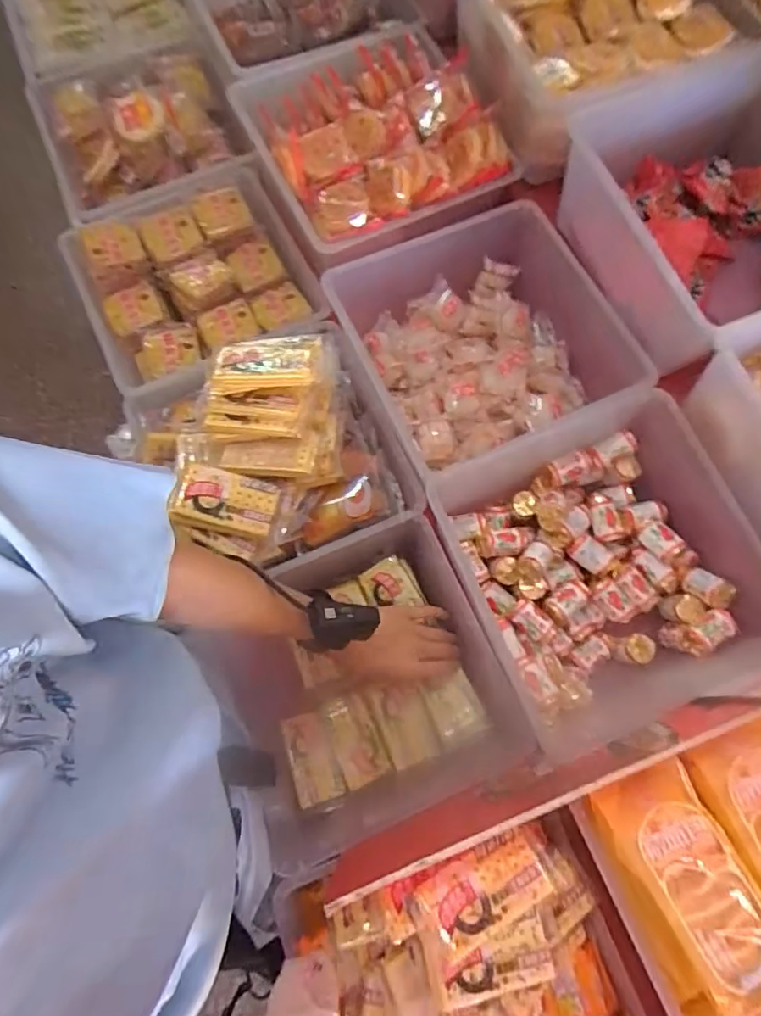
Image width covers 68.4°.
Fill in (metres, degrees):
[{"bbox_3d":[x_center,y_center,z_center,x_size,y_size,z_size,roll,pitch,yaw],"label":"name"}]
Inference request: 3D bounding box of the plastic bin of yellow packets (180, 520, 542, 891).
[{"bbox_3d":[-0.023,0.201,0.658,0.288,0.119,0.287,-24,74,-7],"label":"plastic bin of yellow packets"}]

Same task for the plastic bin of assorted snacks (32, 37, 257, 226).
[{"bbox_3d":[-0.332,-0.524,0.776,0.257,0.079,0.243,-24,74,-7],"label":"plastic bin of assorted snacks"}]

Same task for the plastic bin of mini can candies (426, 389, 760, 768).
[{"bbox_3d":[0.240,0.065,0.614,0.281,0.124,0.289,-22,74,-6],"label":"plastic bin of mini can candies"}]

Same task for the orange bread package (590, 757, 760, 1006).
[{"bbox_3d":[0.248,0.302,0.440,0.095,0.046,0.183,-24,74,-7],"label":"orange bread package"}]

